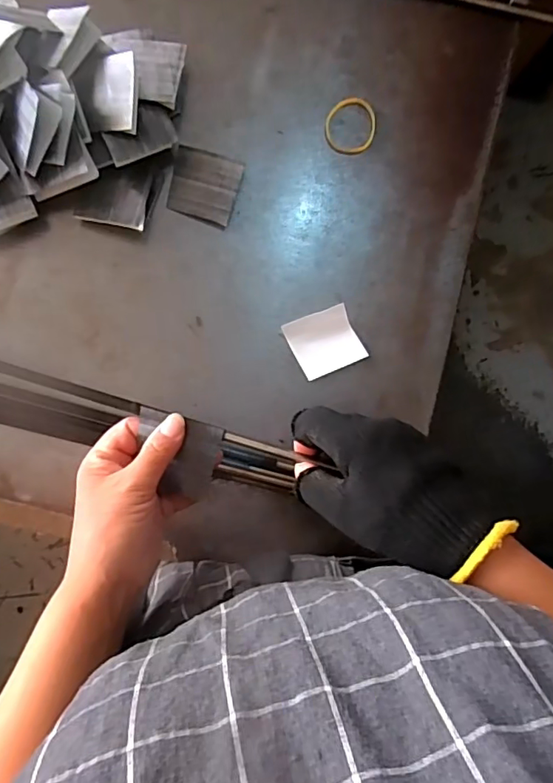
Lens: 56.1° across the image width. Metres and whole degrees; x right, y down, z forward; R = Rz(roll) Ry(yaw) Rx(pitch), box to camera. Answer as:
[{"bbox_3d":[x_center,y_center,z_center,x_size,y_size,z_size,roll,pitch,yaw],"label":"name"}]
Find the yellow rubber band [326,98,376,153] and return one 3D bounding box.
[{"bbox_3d":[0.066,-0.232,0.453,0.045,0.004,0.049,0,88,-7],"label":"yellow rubber band"}]

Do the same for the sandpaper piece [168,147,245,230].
[{"bbox_3d":[-0.062,-0.174,0.437,0.056,0.012,0.056,17,86,-6],"label":"sandpaper piece"}]

